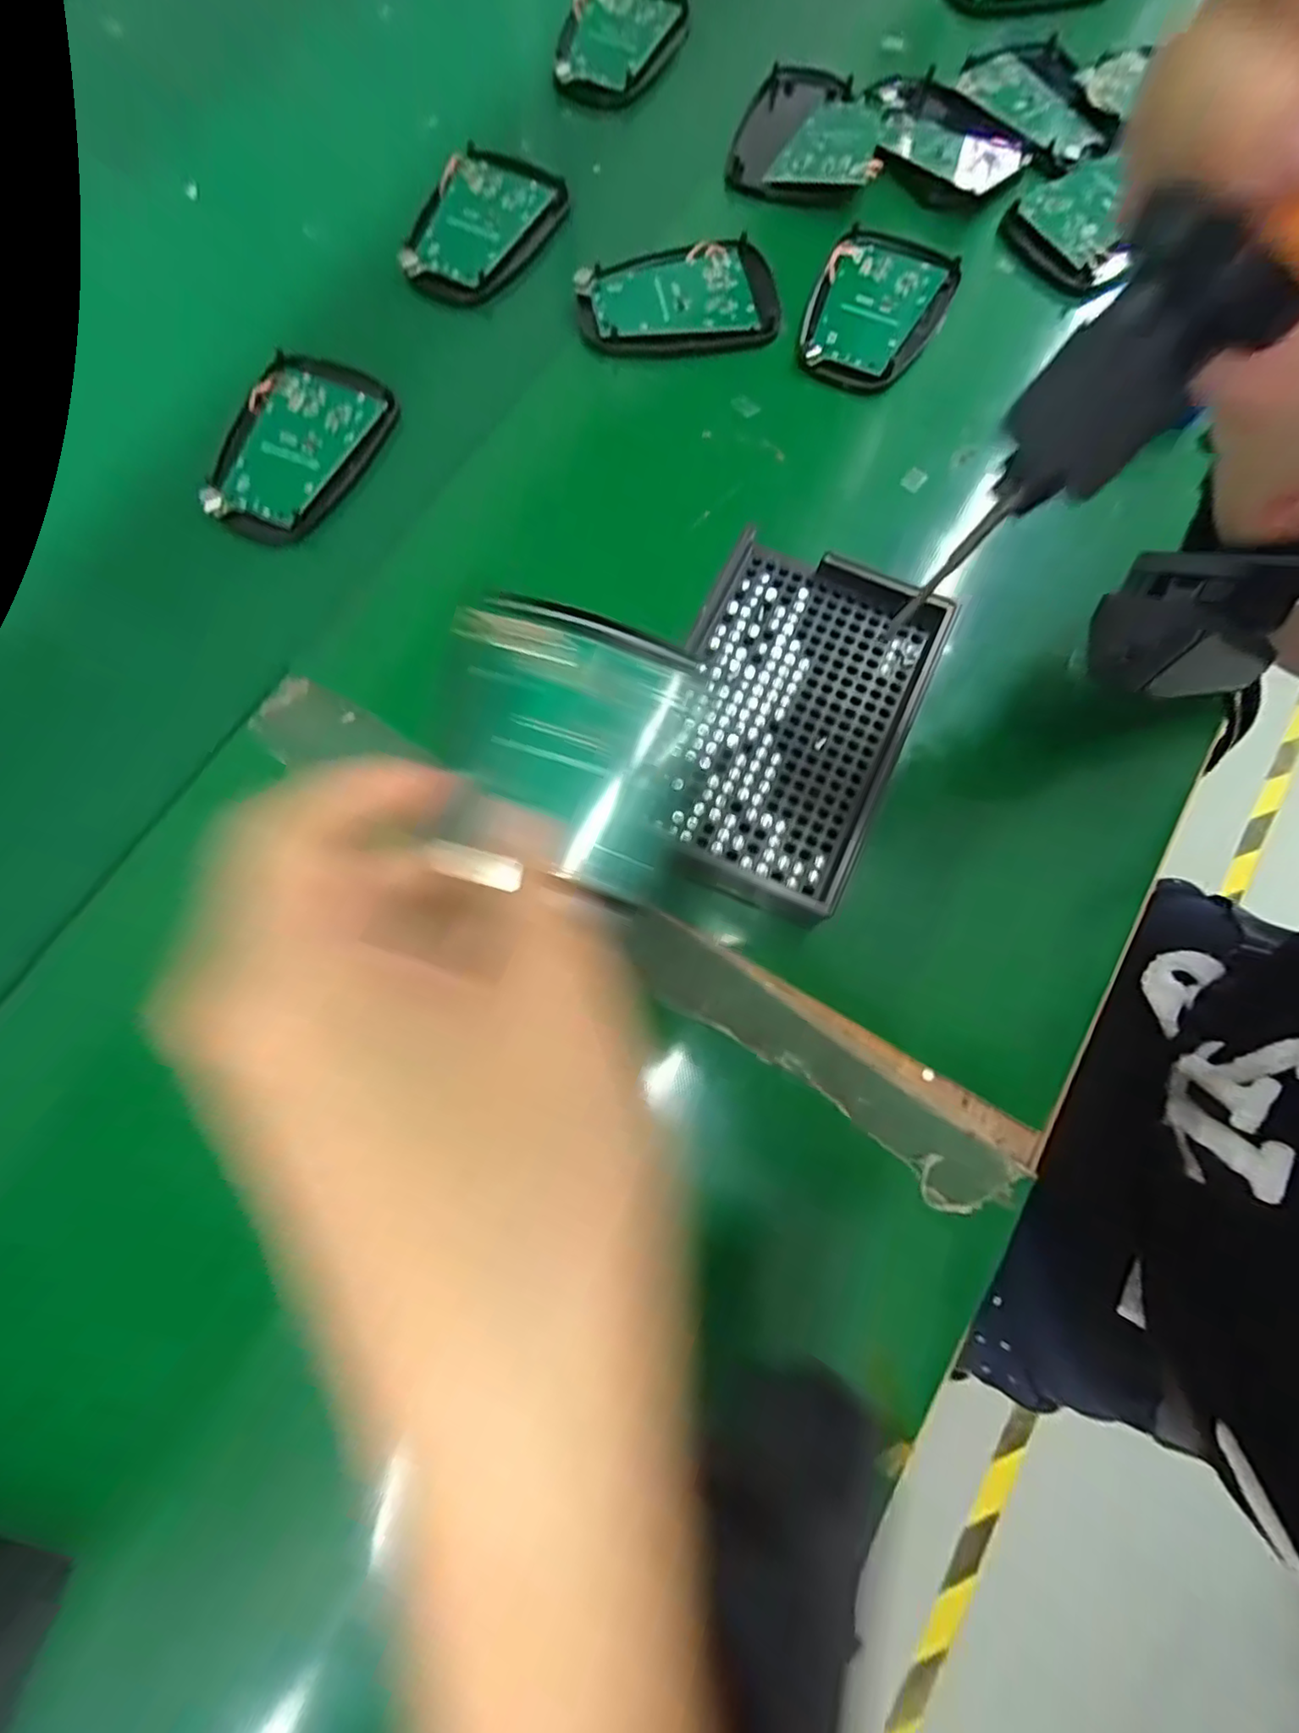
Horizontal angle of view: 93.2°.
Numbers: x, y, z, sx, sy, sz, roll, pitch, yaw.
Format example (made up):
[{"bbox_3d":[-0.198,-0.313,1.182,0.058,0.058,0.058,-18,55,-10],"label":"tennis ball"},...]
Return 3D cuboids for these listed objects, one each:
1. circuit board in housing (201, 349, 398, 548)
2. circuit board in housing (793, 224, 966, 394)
[{"bbox_3d":[-0.165,-0.193,0.284,0.059,0.013,0.094,23,77,3],"label":"circuit board in housing"},{"bbox_3d":[0.111,-0.273,0.299,0.061,0.013,0.095,24,77,3],"label":"circuit board in housing"}]

